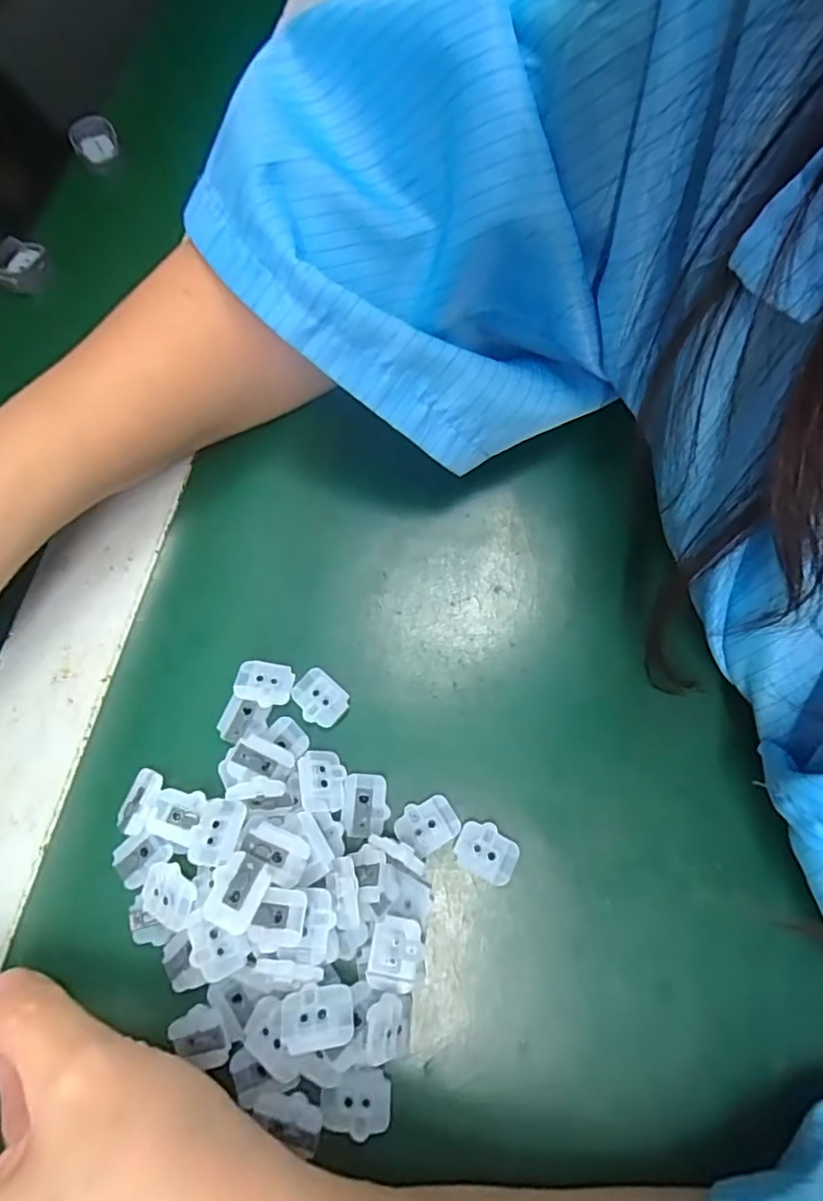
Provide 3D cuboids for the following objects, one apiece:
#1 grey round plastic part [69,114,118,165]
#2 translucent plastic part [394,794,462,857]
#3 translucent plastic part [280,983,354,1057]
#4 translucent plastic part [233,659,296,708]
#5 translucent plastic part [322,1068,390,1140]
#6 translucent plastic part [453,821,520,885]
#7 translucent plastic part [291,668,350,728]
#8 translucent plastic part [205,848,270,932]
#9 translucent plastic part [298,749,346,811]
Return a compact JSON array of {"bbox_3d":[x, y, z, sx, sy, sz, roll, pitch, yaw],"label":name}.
[{"bbox_3d":[-0.182,-0.264,0.336,0.024,0.012,0.025,-1,71,2],"label":"grey round plastic part"},{"bbox_3d":[0.006,0.079,0.206,0.021,0.004,0.016,-29,73,-8],"label":"translucent plastic part"},{"bbox_3d":[-0.029,0.127,0.178,0.022,0.005,0.017,-5,41,-5],"label":"translucent plastic part"},{"bbox_3d":[-0.057,0.031,0.223,0.021,0.004,0.017,12,72,6],"label":"translucent plastic part"},{"bbox_3d":[-0.017,0.155,0.180,0.021,0.004,0.017,-5,71,0],"label":"translucent plastic part"},{"bbox_3d":[0.026,0.087,0.202,0.021,0.004,0.016,25,74,10],"label":"translucent plastic part"},{"bbox_3d":[-0.035,0.037,0.222,0.022,0.004,0.017,39,77,14],"label":"translucent plastic part"},{"bbox_3d":[-0.055,0.092,0.185,0.017,0.008,0.021,24,74,10],"label":"translucent plastic part"},{"bbox_3d":[-0.032,0.064,0.207,0.015,0.007,0.021,-8,71,-1],"label":"translucent plastic part"}]

